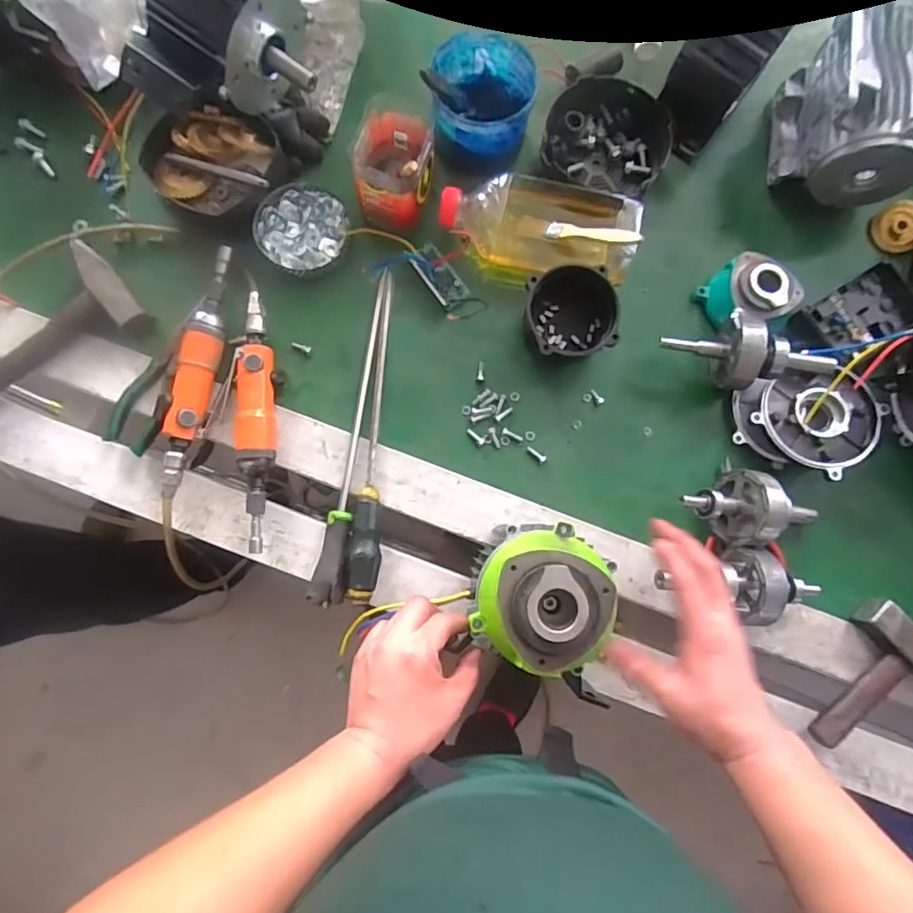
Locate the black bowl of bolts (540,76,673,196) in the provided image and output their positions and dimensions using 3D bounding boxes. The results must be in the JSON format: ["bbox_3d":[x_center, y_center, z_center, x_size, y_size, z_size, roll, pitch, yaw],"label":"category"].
[{"bbox_3d":[0.169,-0.365,0.654,0.142,0.048,0.127,-2,82,-1],"label":"black bowl of bolts"}]

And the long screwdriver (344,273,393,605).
[{"bbox_3d":[-0.090,-0.023,0.599,0.032,0.025,0.347,3,82,0],"label":"long screwdriver"}]

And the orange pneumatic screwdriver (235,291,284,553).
[{"bbox_3d":[-0.212,-0.040,0.596,0.041,0.041,0.276,-2,82,-1],"label":"orange pneumatic screwdriver"}]

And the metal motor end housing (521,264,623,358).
[{"bbox_3d":[0.123,-0.157,0.603,0.094,0.055,0.095,0,82,-1],"label":"metal motor end housing"}]

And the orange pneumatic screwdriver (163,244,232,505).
[{"bbox_3d":[-0.276,-0.092,0.604,0.033,0.045,0.266,10,82,1],"label":"orange pneumatic screwdriver"}]

